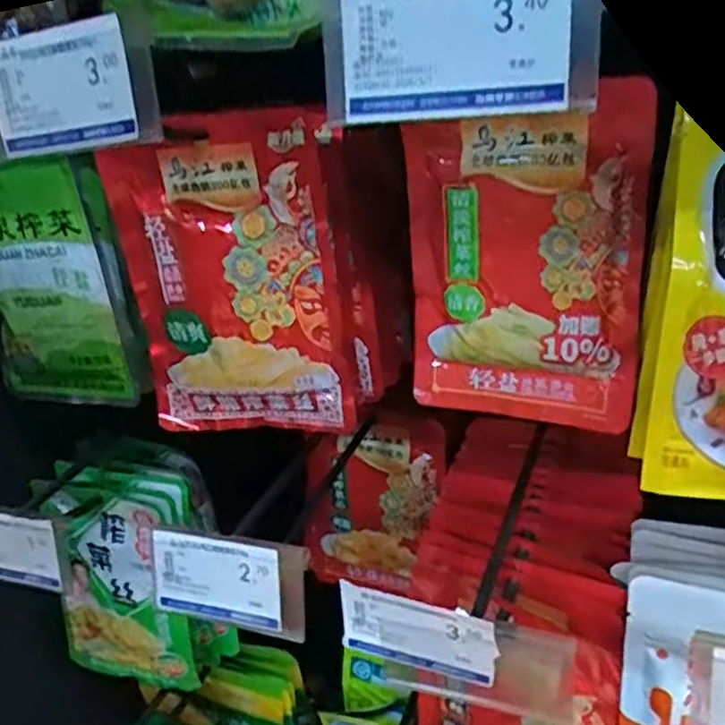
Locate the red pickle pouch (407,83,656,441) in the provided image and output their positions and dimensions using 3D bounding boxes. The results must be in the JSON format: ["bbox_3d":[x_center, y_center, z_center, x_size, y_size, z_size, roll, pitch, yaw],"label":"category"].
[{"bbox_3d":[0.076,-0.044,0.345,0.107,0.152,0.011,5,26,23],"label":"red pickle pouch"}]

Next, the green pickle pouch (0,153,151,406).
[{"bbox_3d":[-0.181,-0.045,0.402,0.107,0.147,0.028,0,25,21],"label":"green pickle pouch"}]

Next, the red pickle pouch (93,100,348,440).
[{"bbox_3d":[-0.068,-0.035,0.358,0.107,0.166,0.027,1,26,13],"label":"red pickle pouch"}]

